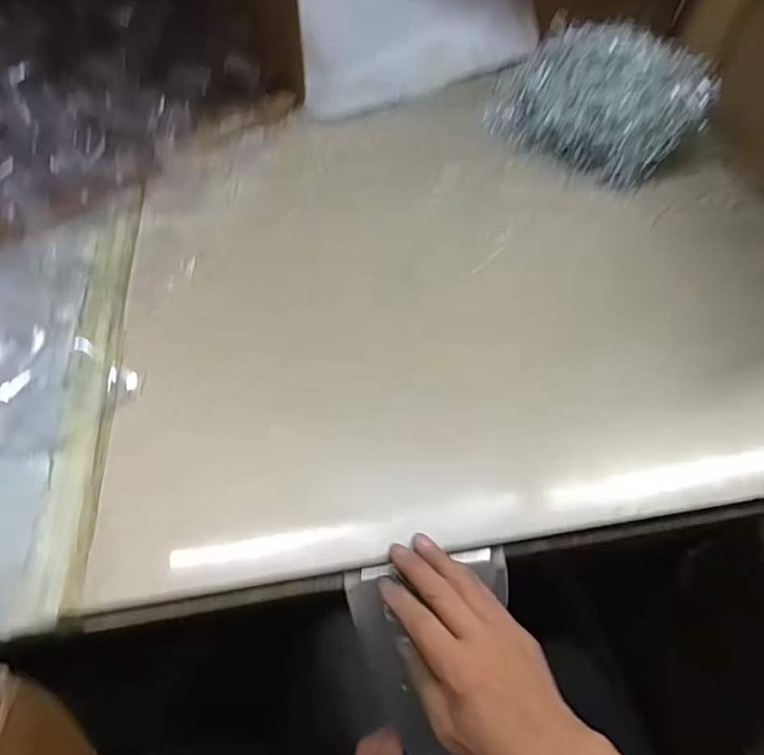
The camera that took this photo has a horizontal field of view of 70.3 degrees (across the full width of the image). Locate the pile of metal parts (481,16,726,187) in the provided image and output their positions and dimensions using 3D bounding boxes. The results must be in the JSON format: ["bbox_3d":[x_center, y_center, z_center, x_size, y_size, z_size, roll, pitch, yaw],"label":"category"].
[{"bbox_3d":[0.254,-0.341,0.660,0.254,0.101,0.148,37,63,22],"label":"pile of metal parts"}]

